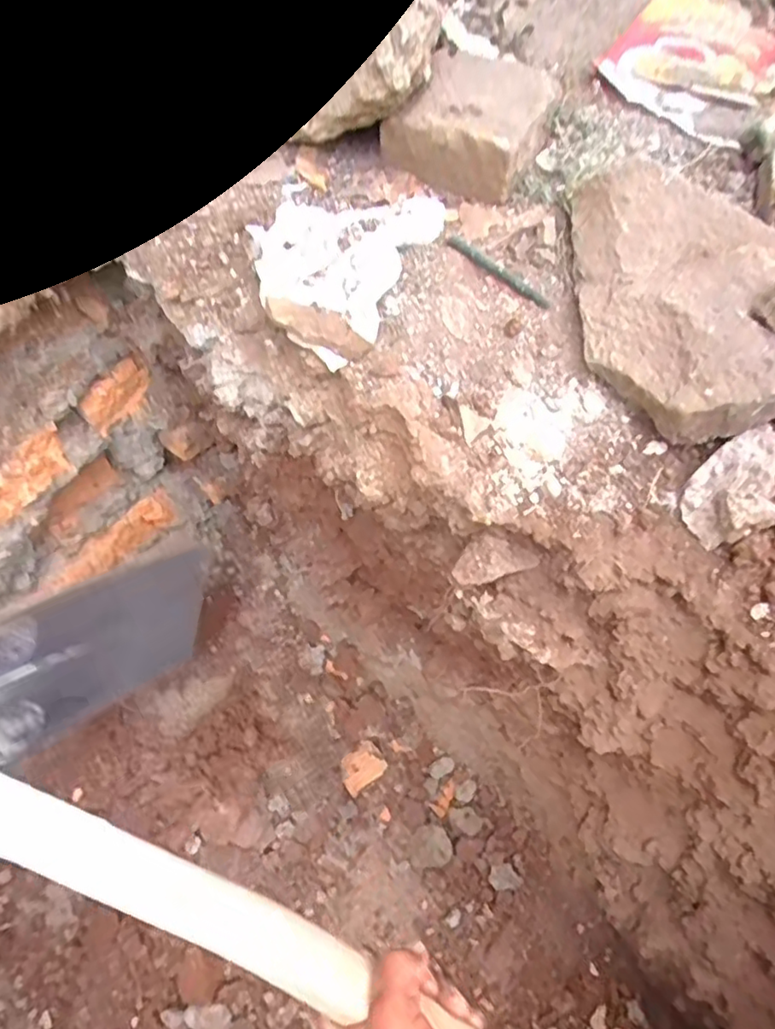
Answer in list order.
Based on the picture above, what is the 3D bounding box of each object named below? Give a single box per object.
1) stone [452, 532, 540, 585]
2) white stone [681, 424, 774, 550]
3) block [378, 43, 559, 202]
[{"bbox_3d":[0.072,0.028,0.426,0.055,0.018,0.028,-16,67,-10],"label":"stone"},{"bbox_3d":[0.224,-0.020,0.395,0.080,0.037,0.051,-38,73,-18],"label":"white stone"},{"bbox_3d":[0.068,-0.310,0.497,0.108,0.045,0.117,28,63,15],"label":"block"}]

